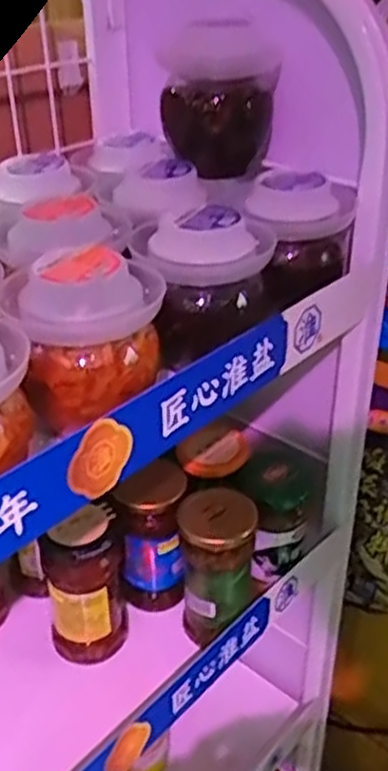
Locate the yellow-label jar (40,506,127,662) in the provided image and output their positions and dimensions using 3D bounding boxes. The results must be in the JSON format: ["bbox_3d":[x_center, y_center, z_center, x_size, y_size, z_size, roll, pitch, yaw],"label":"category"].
[{"bbox_3d":[-0.090,0.165,0.629,0.062,0.124,0.062,0,32,0],"label":"yellow-label jar"}]

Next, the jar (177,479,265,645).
[{"bbox_3d":[0.021,0.151,0.641,0.059,0.124,0.065,7,33,11],"label":"jar"}]

